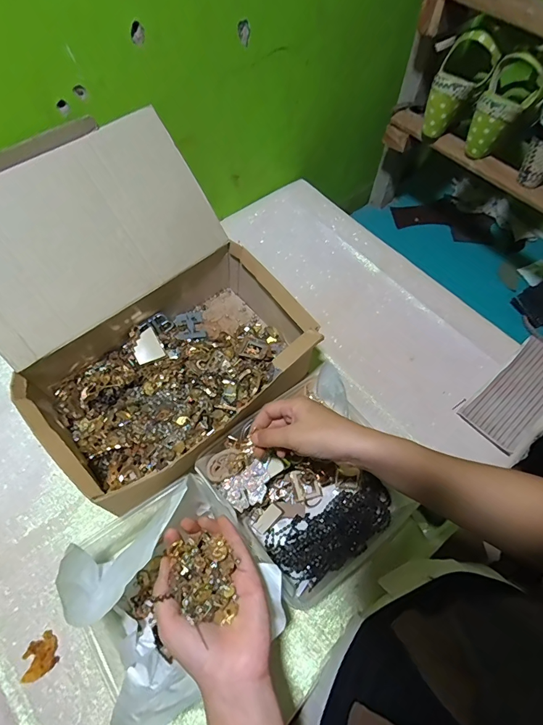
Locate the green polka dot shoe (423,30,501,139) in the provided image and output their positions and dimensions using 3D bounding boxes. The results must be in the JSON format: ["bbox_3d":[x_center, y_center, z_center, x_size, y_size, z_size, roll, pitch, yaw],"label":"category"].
[{"bbox_3d":[0.288,-0.449,0.642,0.088,0.144,0.062,44,37,18],"label":"green polka dot shoe"}]

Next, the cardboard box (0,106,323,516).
[{"bbox_3d":[-0.159,-0.061,0.489,0.333,0.219,0.356,-37,68,-22],"label":"cardboard box"}]

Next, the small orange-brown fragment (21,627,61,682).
[{"bbox_3d":[-0.243,0.306,0.411,0.035,0.004,0.036,-22,63,-15],"label":"small orange-brown fragment"}]

